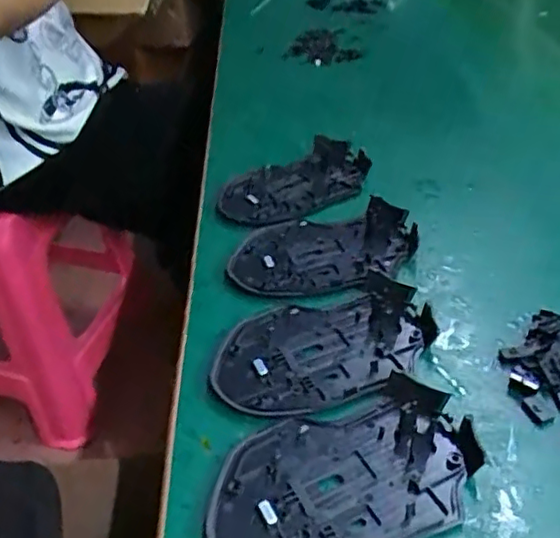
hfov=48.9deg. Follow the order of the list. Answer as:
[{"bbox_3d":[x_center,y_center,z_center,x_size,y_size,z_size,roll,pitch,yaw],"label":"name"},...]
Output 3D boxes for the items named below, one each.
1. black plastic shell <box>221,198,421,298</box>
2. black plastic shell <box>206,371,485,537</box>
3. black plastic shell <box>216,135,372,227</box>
[{"bbox_3d":[0.027,-0.015,0.384,0.114,0.017,0.070,-5,38,-1],"label":"black plastic shell"},{"bbox_3d":[0.027,0.086,0.260,0.113,0.012,0.070,-15,40,-13],"label":"black plastic shell"},{"bbox_3d":[0.011,-0.063,0.455,0.114,0.017,0.075,-23,42,-22],"label":"black plastic shell"}]

